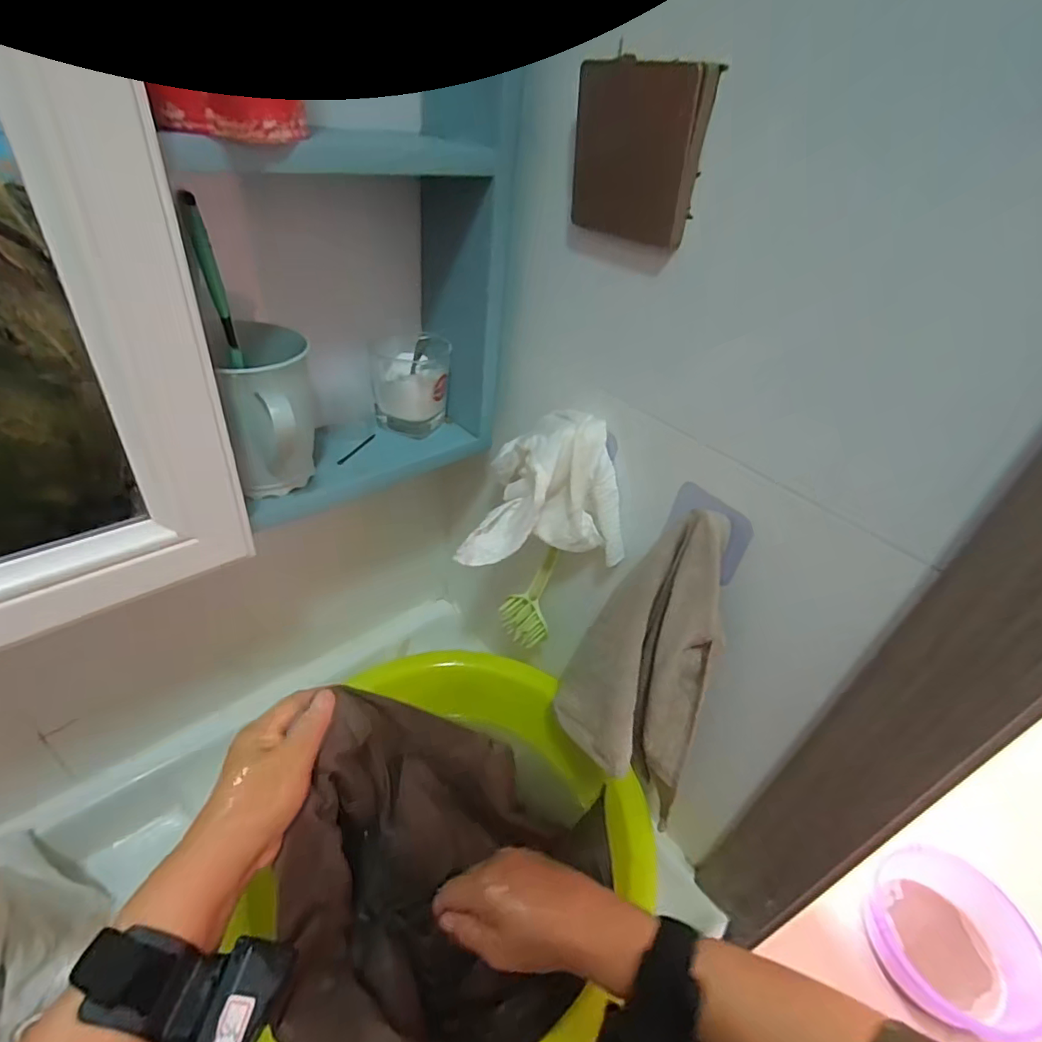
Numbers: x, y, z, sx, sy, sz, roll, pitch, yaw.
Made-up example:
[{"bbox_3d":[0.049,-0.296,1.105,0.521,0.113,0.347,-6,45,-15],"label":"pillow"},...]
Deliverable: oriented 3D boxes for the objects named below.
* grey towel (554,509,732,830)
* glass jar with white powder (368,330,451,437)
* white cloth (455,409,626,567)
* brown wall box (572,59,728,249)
[{"bbox_3d":[0.089,0.110,0.418,0.108,0.248,0.086,11,38,4],"label":"grey towel"},{"bbox_3d":[-0.094,-0.111,0.470,0.067,0.079,0.059,-2,39,-12],"label":"glass jar with white powder"},{"bbox_3d":[0.021,-0.033,0.438,0.127,0.100,0.095,5,38,-4],"label":"white cloth"},{"bbox_3d":[0.067,-0.216,0.322,0.020,0.084,0.086,-20,46,-31],"label":"brown wall box"}]

